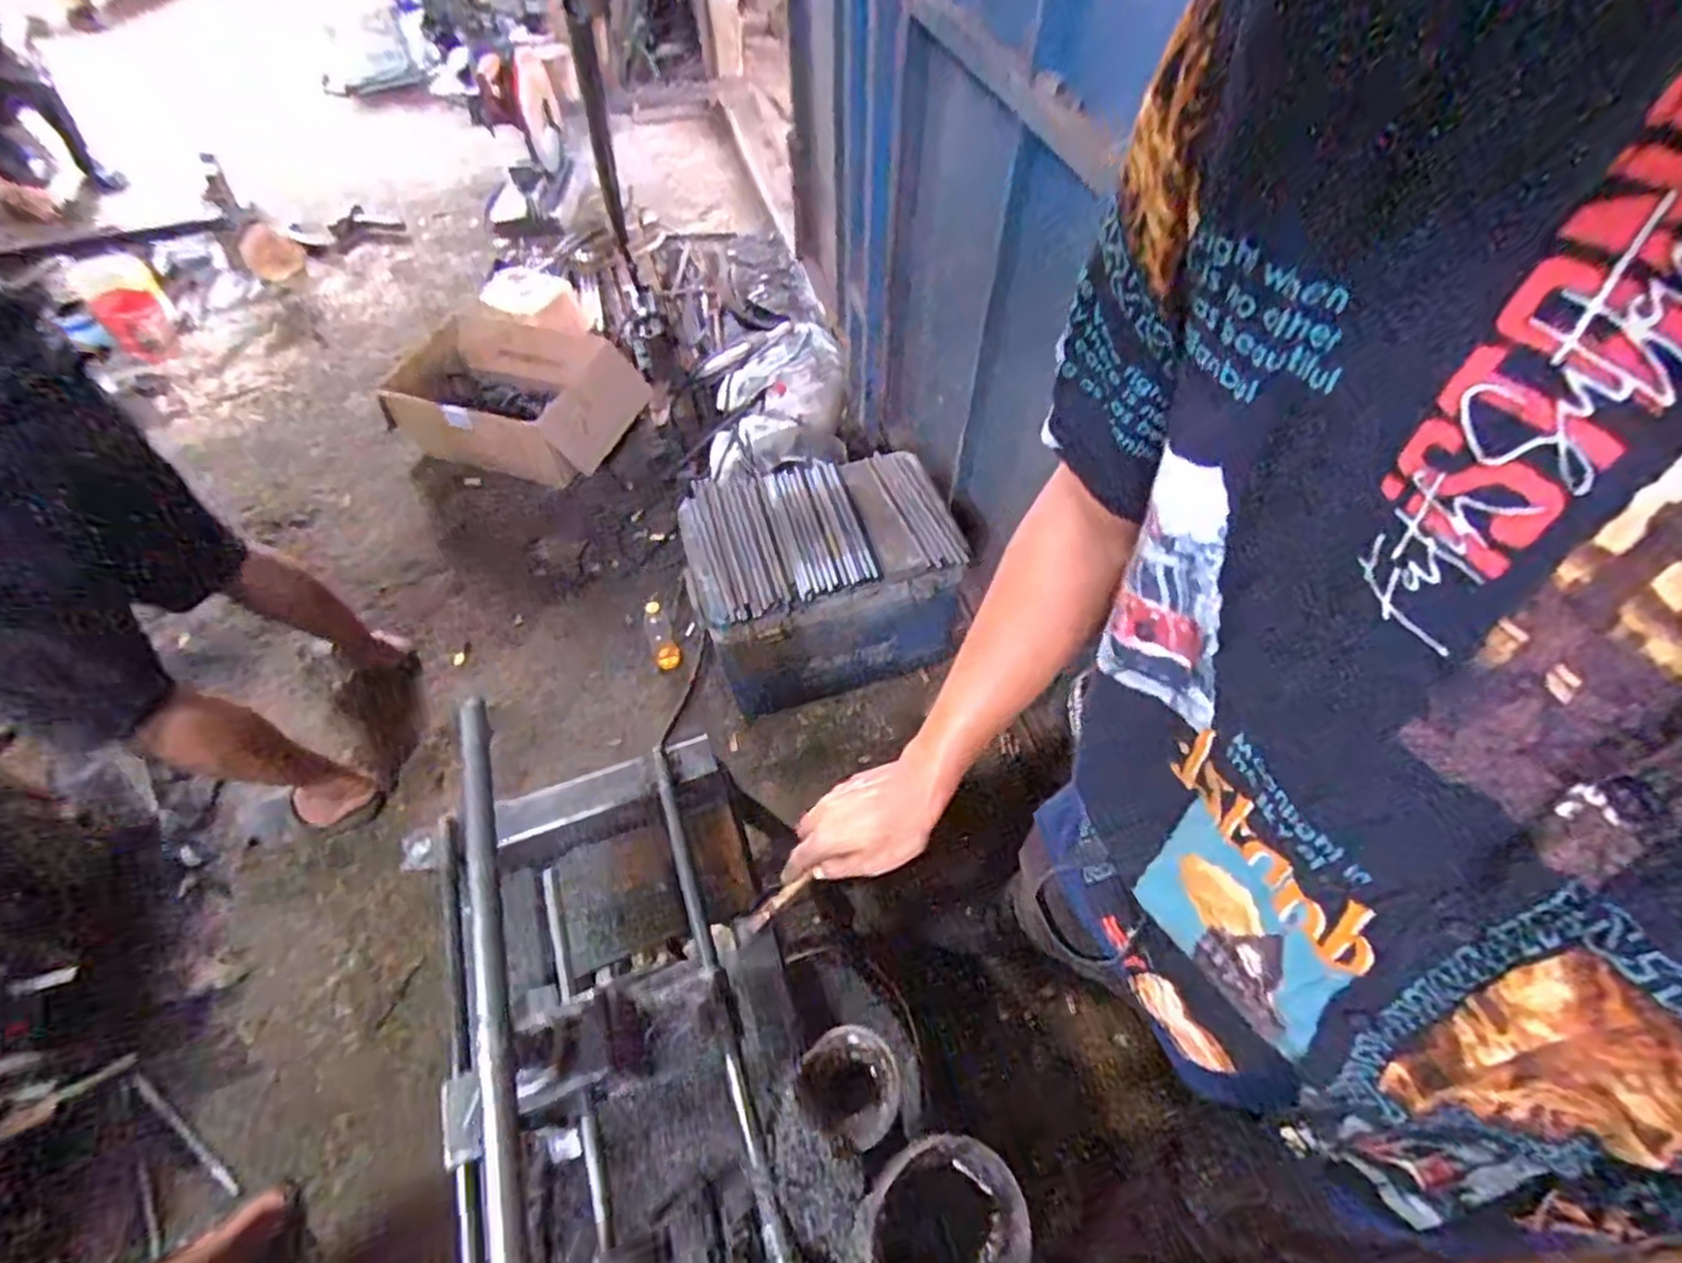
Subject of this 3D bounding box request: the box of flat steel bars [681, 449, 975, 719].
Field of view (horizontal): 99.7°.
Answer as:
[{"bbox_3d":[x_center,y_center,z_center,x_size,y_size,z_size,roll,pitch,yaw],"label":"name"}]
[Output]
[{"bbox_3d":[-0.037,-0.099,1.461,0.493,0.388,0.366,-17,59,-9],"label":"box of flat steel bars"}]

